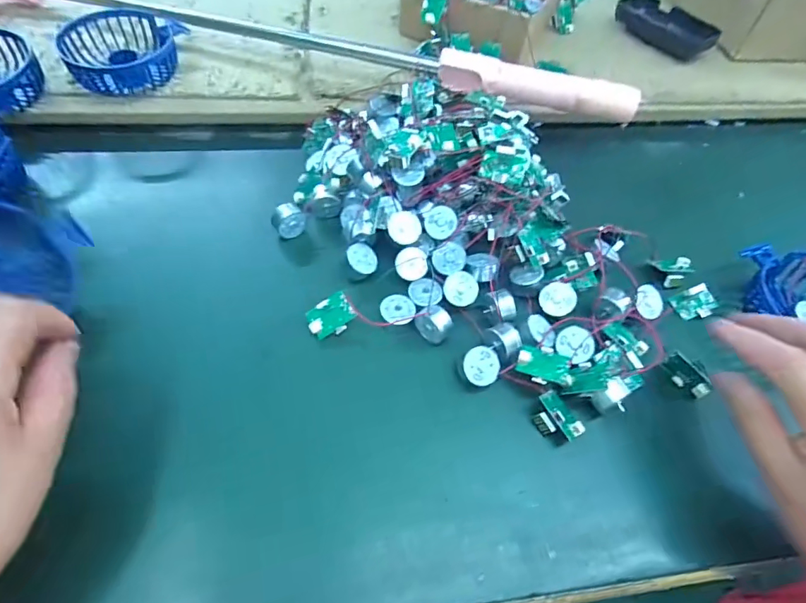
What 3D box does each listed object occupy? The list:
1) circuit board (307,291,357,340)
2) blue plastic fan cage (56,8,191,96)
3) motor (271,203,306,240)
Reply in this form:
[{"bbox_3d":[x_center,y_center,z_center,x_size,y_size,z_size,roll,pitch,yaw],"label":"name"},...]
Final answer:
[{"bbox_3d":[-0.047,0.010,0.313,0.031,0.004,0.023,-32,96,3],"label":"circuit board"},{"bbox_3d":[-0.243,-0.223,0.418,0.101,0.032,0.081,-32,63,-24],"label":"blue plastic fan cage"},{"bbox_3d":[-0.086,-0.061,0.357,0.024,0.022,0.015,-32,63,-24],"label":"motor"}]

